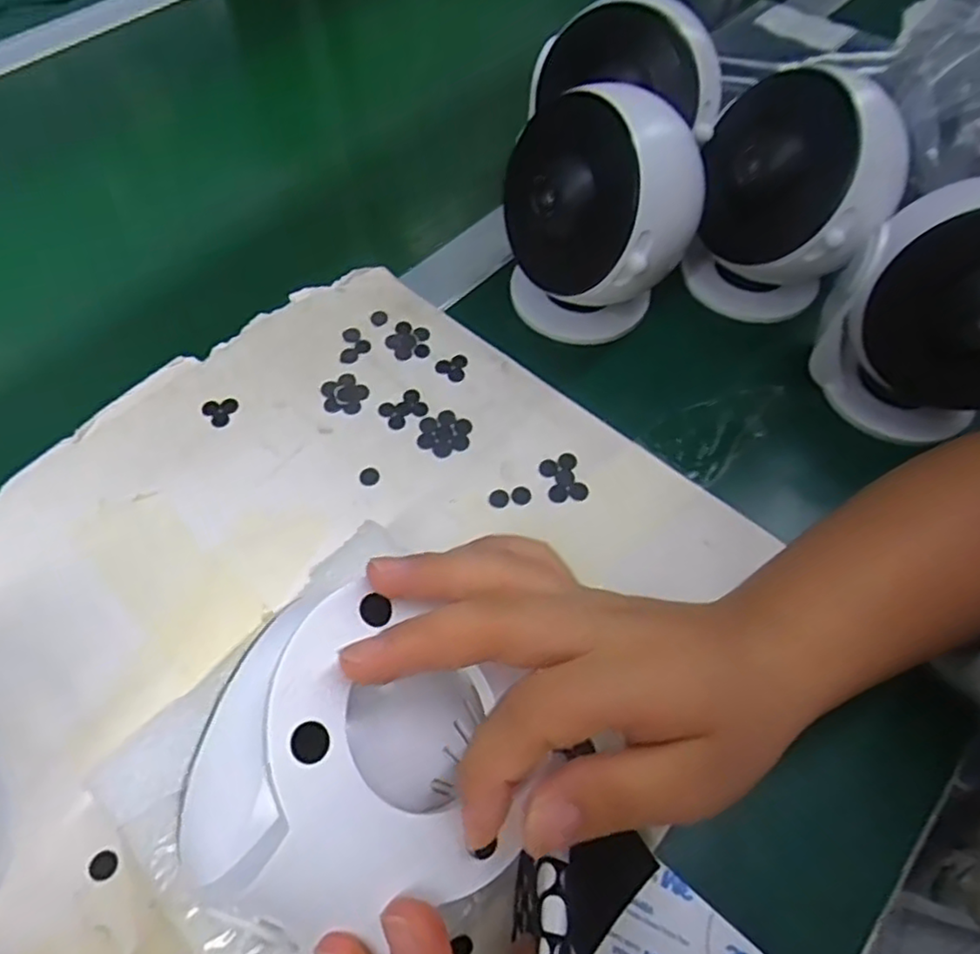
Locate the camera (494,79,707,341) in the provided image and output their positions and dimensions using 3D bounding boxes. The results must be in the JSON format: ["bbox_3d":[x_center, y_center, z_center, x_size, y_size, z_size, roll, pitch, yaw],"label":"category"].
[{"bbox_3d":[0.058,-0.139,0.373,0.101,0.118,0.080,41,68,20],"label":"camera"}]

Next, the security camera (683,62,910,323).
[{"bbox_3d":[0.169,-0.159,0.387,0.105,0.117,0.101,26,63,13],"label":"security camera"}]

